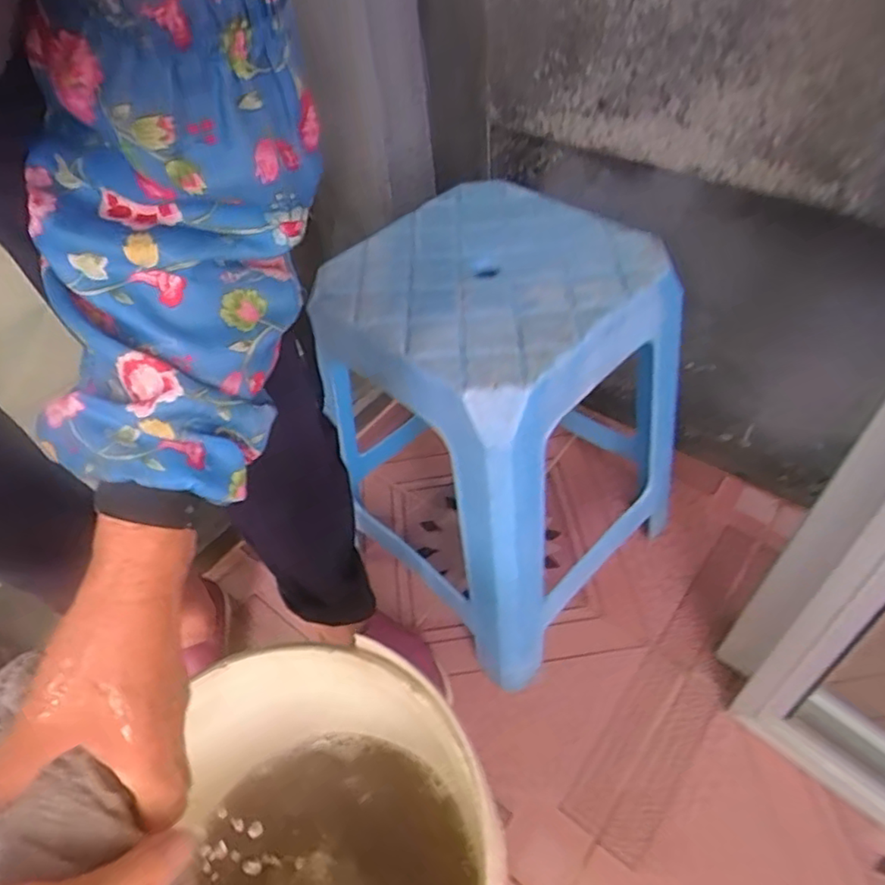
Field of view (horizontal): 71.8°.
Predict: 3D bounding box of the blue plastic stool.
[{"bbox_3d":[0.076,-0.021,0.708,0.317,0.424,0.287,-38,53,-27],"label":"blue plastic stool"}]

